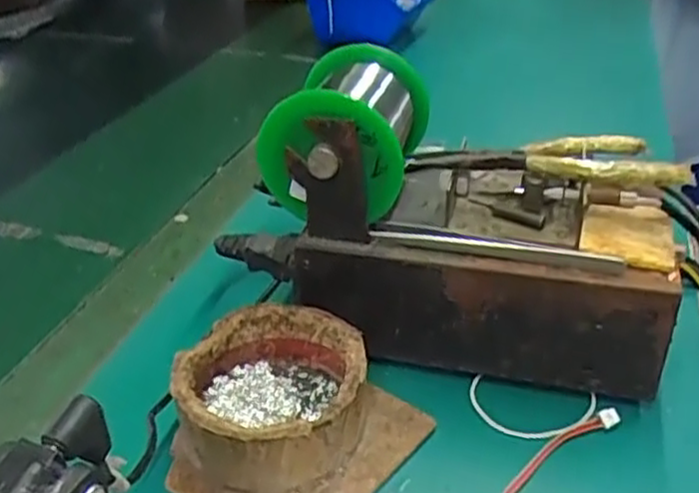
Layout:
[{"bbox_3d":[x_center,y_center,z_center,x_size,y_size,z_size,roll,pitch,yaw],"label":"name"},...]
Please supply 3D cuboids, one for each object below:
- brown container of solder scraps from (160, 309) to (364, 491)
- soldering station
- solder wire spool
[{"bbox_3d":[-0.035,0.066,0.330,0.081,0.041,0.081,0,32,0],"label":"brown container of solder scraps"},{"bbox_3d":[0.050,-0.013,0.379,0.219,0.124,0.102,8,33,12],"label":"soldering station"},{"bbox_3d":[0.001,-0.061,0.362,0.070,0.058,0.087,10,34,14],"label":"solder wire spool"}]

